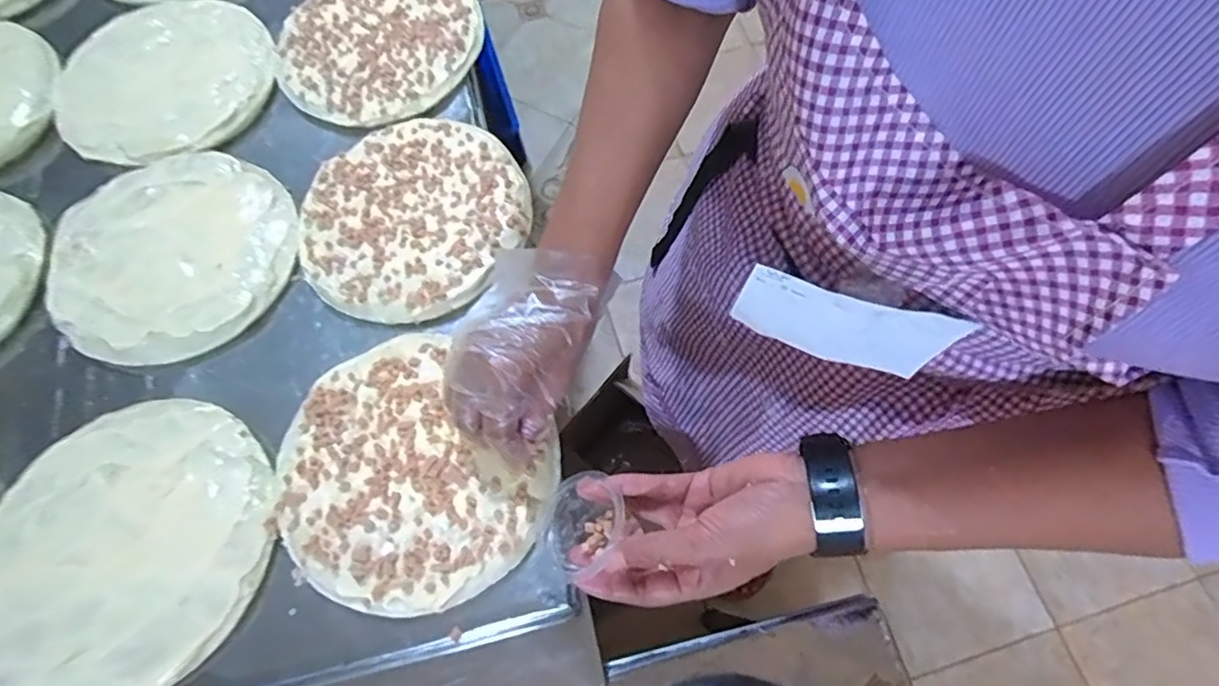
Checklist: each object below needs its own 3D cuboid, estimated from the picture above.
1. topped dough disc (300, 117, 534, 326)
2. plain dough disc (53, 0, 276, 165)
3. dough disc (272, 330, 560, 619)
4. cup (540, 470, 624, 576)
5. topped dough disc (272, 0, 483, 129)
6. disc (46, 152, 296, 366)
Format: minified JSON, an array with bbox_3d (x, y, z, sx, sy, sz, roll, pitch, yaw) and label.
[{"bbox_3d":[-0.171,-0.114,0.524,0.183,0.014,0.195,0,64,0],"label":"topped dough disc"},{"bbox_3d":[-0.429,-0.257,0.597,0.182,0.016,0.202,35,69,15],"label":"plain dough disc"},{"bbox_3d":[-0.143,0.091,0.432,0.192,0.019,0.173,28,72,10],"label":"dough disc"},{"bbox_3d":[-0.018,0.107,0.365,0.047,0.049,0.052,42,75,14],"label":"cup"},{"bbox_3d":[-0.227,-0.302,0.608,0.185,0.014,0.199,0,64,0],"label":"topped dough disc"},{"bbox_3d":[-0.370,-0.078,0.518,0.189,0.019,0.194,0,64,0],"label":"disc"}]

